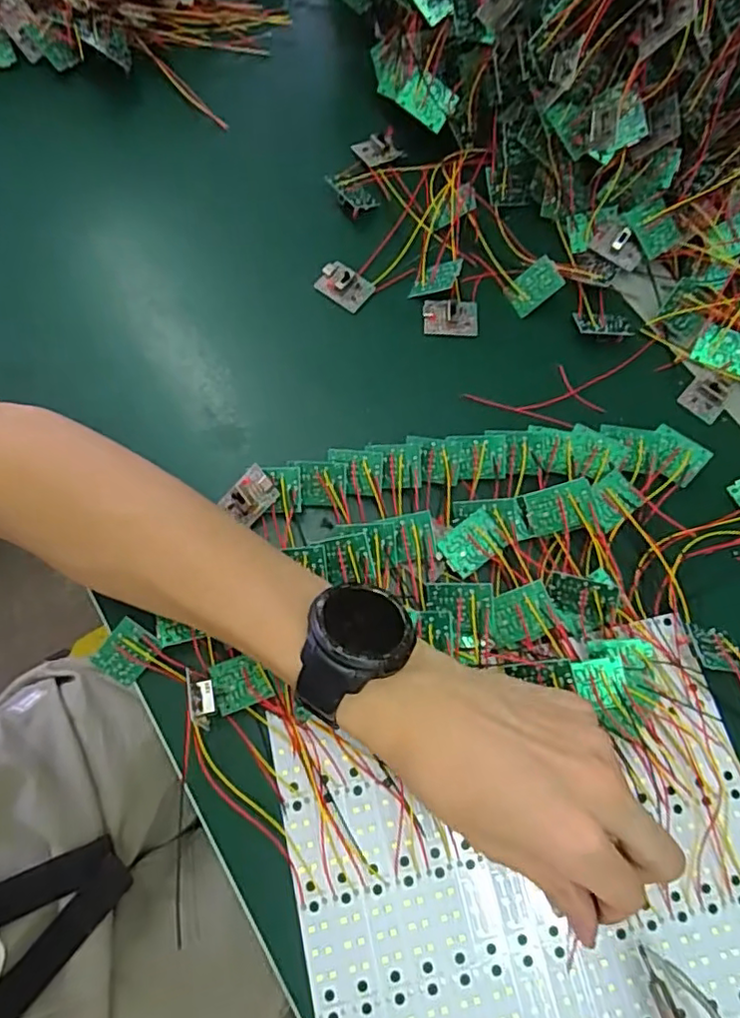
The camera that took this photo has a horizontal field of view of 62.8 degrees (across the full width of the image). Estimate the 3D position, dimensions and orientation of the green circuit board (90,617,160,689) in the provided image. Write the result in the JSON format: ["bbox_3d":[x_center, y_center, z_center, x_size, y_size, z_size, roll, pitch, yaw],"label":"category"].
[{"bbox_3d":[-0.131,0.077,0.326,0.026,0.004,0.034,36,102,-6],"label":"green circuit board"}]

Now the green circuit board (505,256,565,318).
[{"bbox_3d":[0.111,-0.151,0.414,0.035,0.004,0.025,-37,74,23],"label":"green circuit board"}]

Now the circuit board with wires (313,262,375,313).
[{"bbox_3d":[-0.018,-0.154,0.412,0.035,0.010,0.025,29,73,8],"label":"circuit board with wires"}]

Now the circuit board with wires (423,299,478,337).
[{"bbox_3d":[0.055,-0.132,0.411,0.037,0.008,0.025,-1,71,-2],"label":"circuit board with wires"}]

